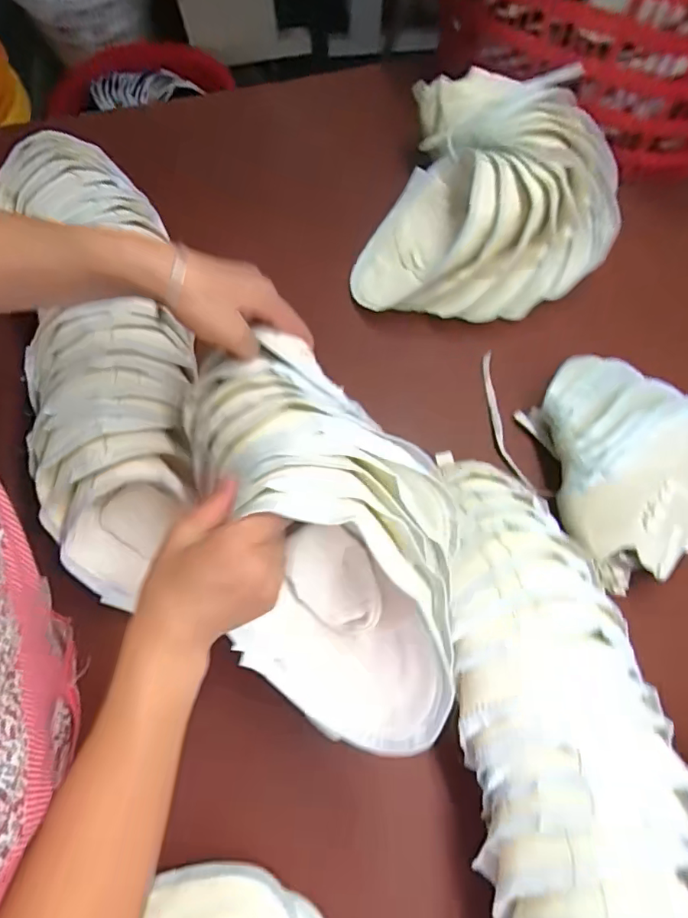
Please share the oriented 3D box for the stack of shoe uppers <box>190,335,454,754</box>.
[{"bbox_3d":[-0.011,0.052,0.415,0.189,0.131,0.330,-16,71,-6],"label":"stack of shoe uppers"}]

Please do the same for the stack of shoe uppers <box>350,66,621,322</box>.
[{"bbox_3d":[0.198,-0.338,0.717,0.316,0.172,0.295,16,71,5],"label":"stack of shoe uppers"}]

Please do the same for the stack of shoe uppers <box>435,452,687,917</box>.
[{"bbox_3d":[0.197,0.265,0.496,0.170,0.151,0.581,-4,70,-2],"label":"stack of shoe uppers"}]

